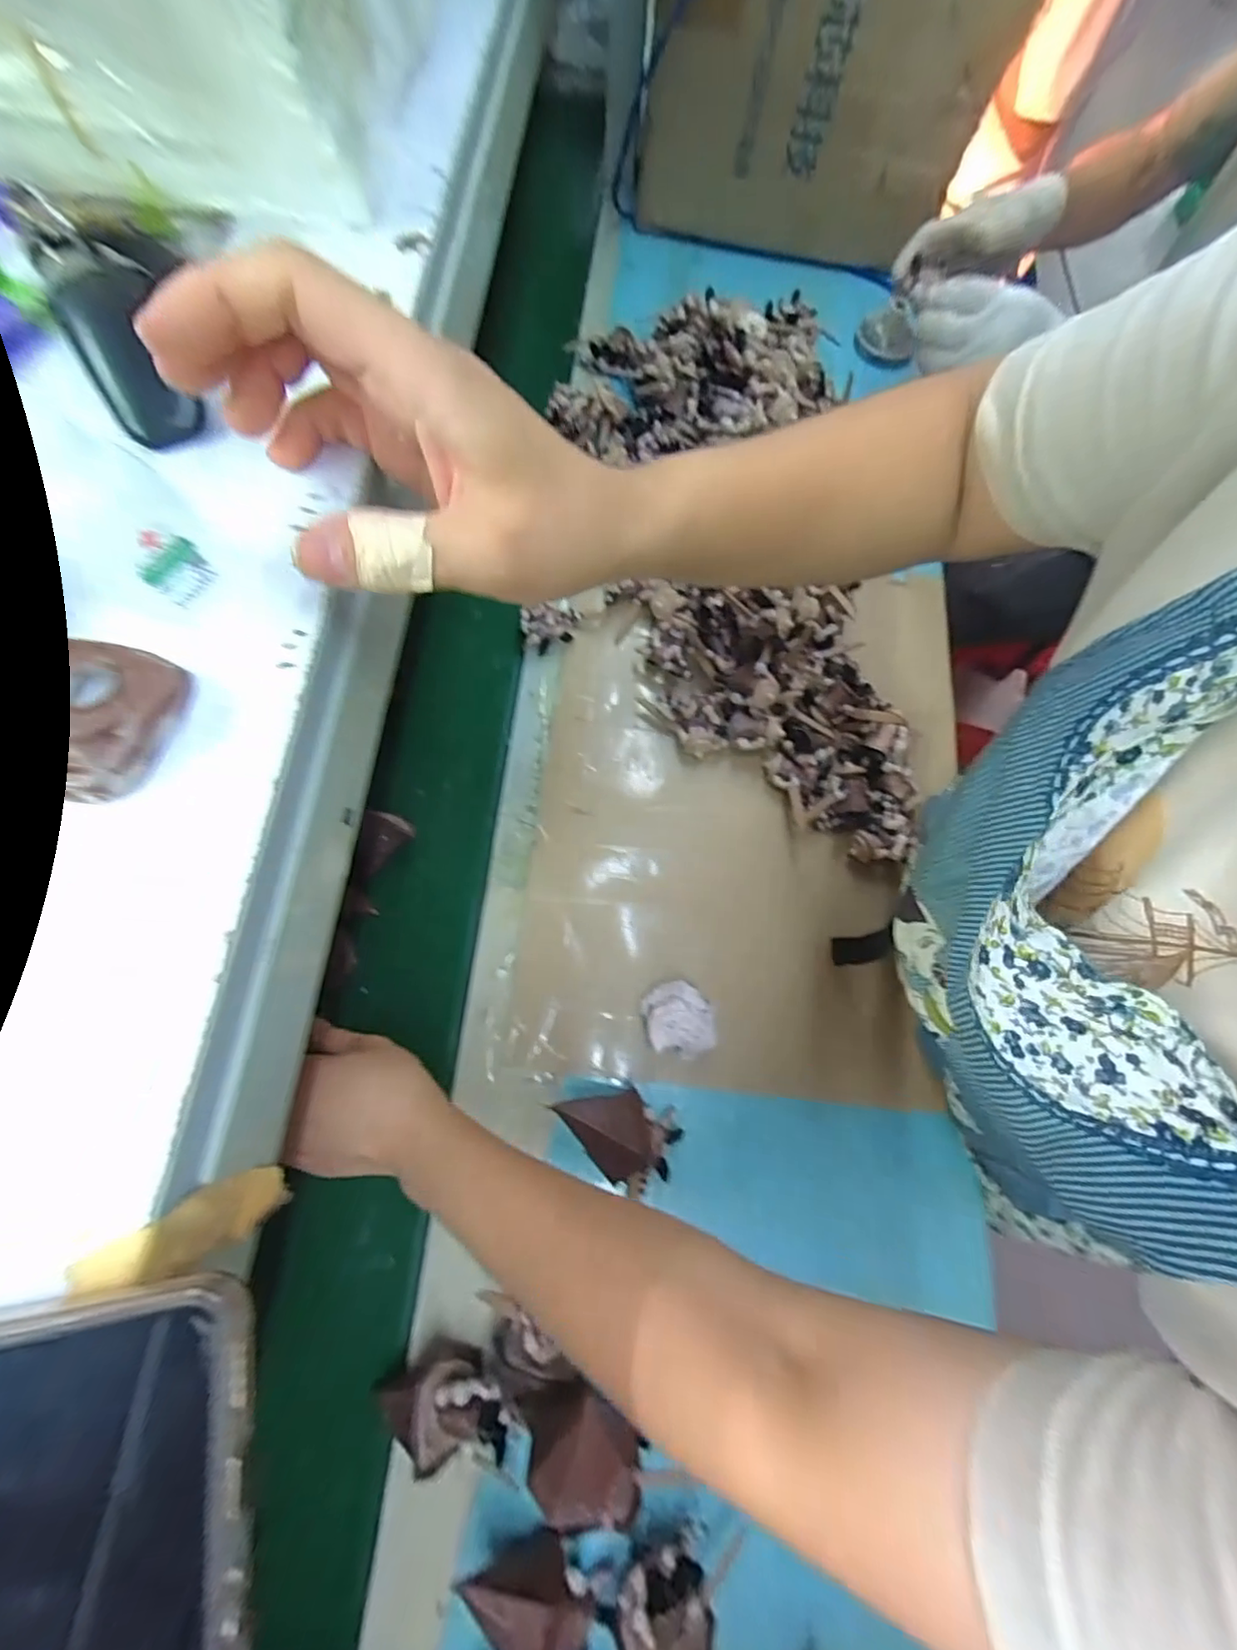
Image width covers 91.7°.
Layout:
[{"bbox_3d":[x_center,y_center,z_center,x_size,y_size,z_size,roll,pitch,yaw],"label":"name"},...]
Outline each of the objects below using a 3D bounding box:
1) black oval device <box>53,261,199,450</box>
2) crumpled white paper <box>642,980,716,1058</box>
[{"bbox_3d":[-0.169,-0.159,0.208,0.030,0.009,0.056,-25,99,-9],"label":"black oval device"},{"bbox_3d":[0.051,0.160,0.494,0.058,0.038,0.062,-13,74,-7],"label":"crumpled white paper"}]

